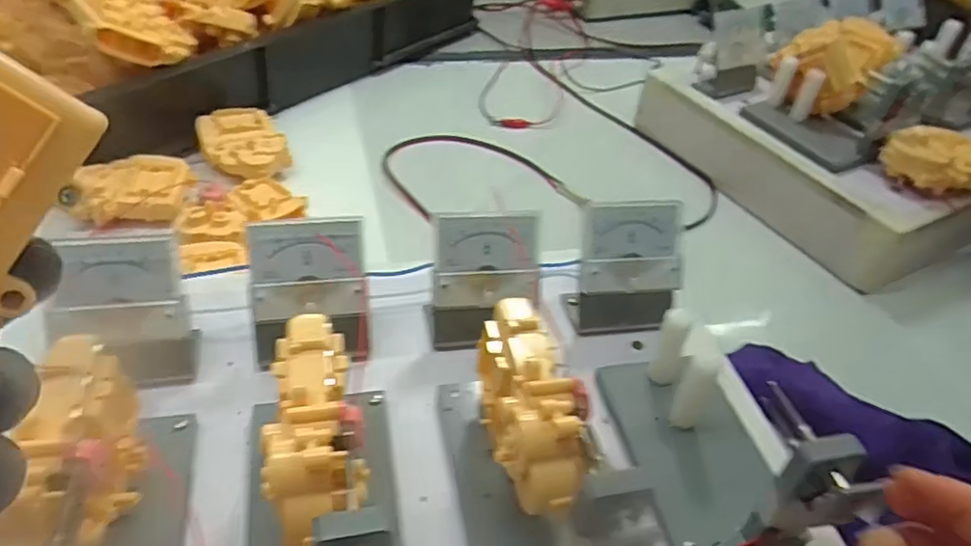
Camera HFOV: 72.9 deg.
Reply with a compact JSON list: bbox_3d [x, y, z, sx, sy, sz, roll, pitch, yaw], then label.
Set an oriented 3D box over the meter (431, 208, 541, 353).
[{"bbox_3d":[0.000,0.006,0.394,0.066,0.074,0.043,1,43,-6],"label":"meter"}]

